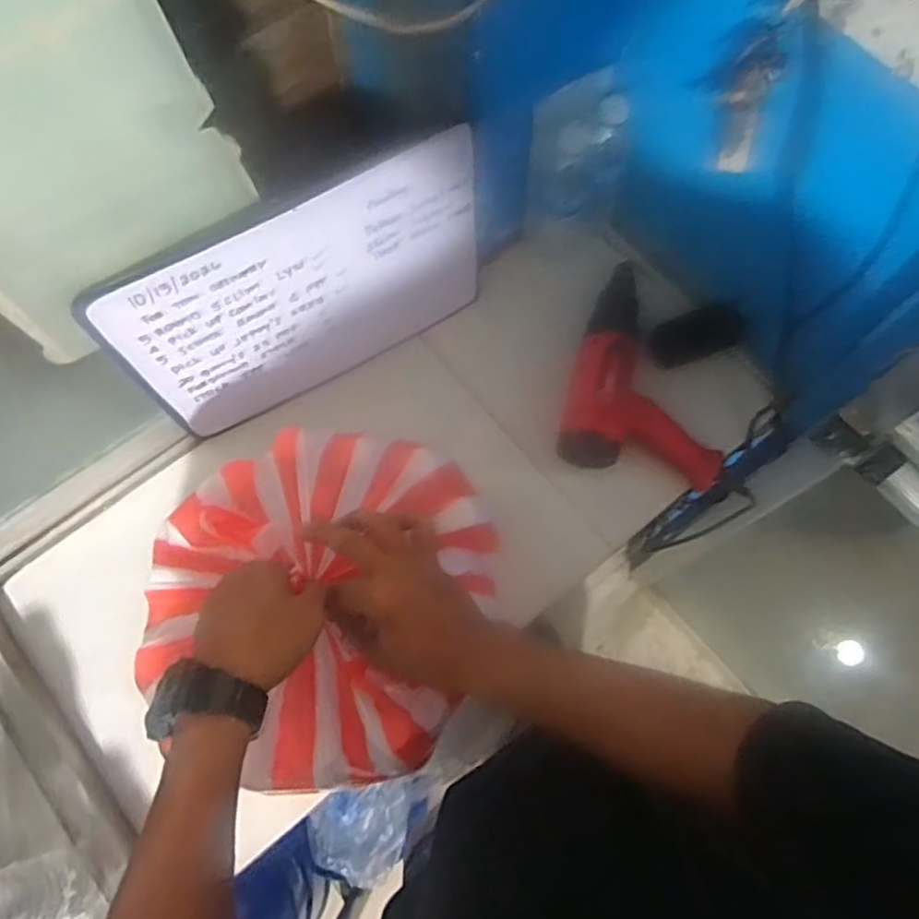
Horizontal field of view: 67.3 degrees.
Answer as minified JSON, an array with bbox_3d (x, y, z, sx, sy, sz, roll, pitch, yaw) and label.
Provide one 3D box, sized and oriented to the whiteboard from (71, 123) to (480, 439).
[{"bbox_3d":[-0.149,-0.168,0.730,0.383,0.283,0.017,-30,69,-9],"label":"whiteboard"}]

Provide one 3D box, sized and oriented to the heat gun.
[{"bbox_3d":[0.229,-0.107,0.814,0.192,0.078,0.252,12,71,4],"label":"heat gun"}]

